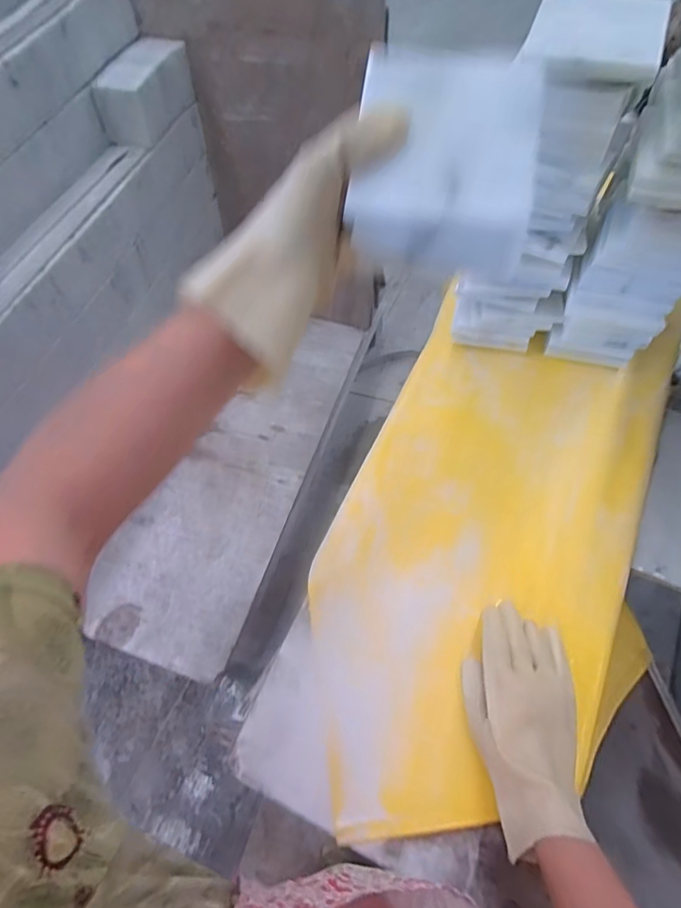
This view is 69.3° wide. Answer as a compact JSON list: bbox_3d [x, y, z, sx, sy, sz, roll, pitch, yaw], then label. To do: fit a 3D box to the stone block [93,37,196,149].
[{"bbox_3d":[-0.404,-0.741,1.018,0.109,0.111,0.218,14,65,11],"label":"stone block"}]

